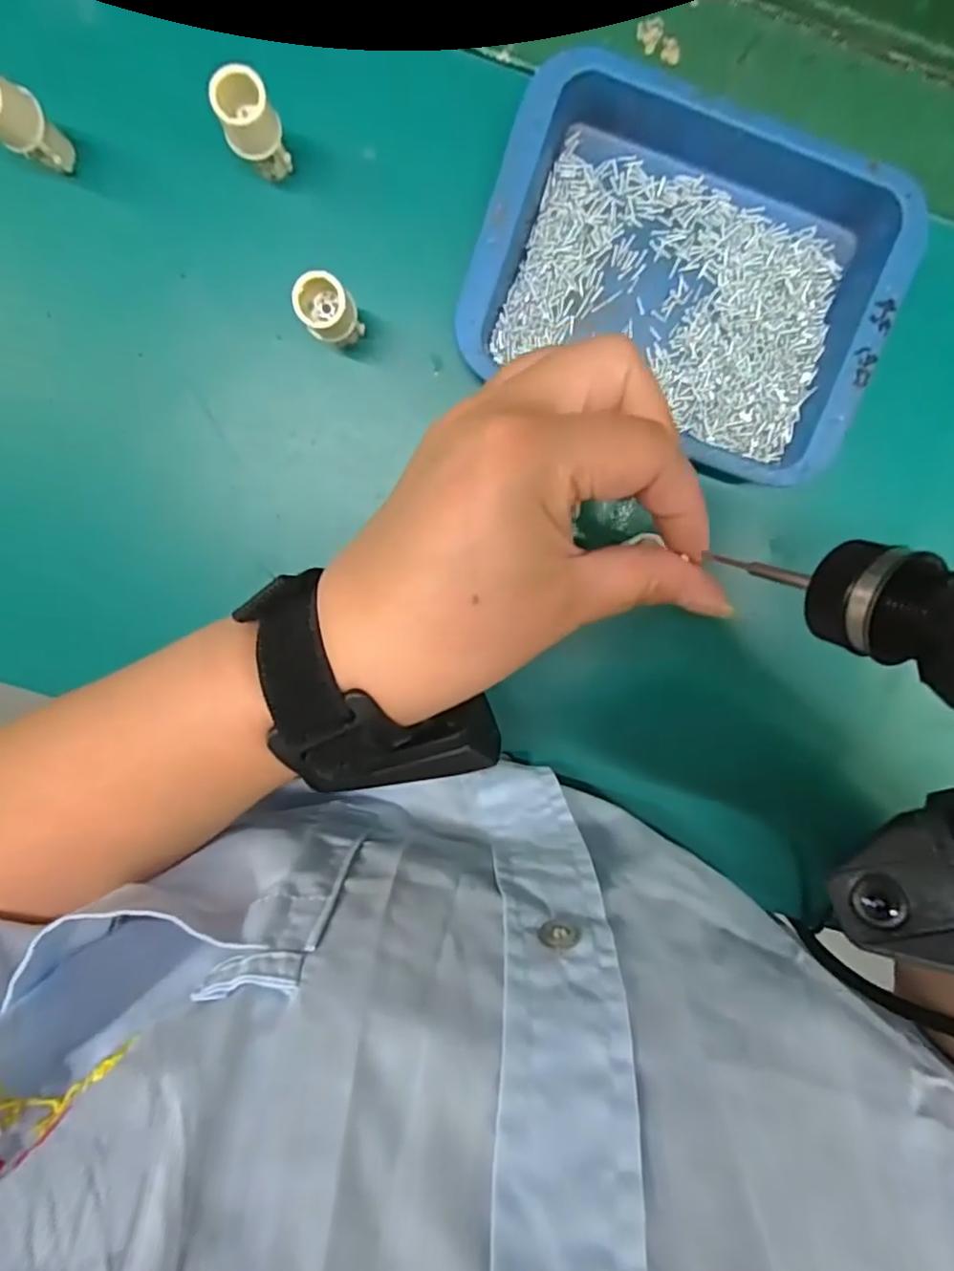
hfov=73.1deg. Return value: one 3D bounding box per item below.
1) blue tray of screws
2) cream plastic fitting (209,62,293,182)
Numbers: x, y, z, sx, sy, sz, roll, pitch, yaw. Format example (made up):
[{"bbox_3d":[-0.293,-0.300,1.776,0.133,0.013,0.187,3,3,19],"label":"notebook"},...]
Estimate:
[{"bbox_3d":[0.081,-0.140,0.249,0.156,0.027,0.126,17,96,-3],"label":"blue tray of screws"},{"bbox_3d":[-0.081,-0.185,0.238,0.019,0.043,0.018,0,98,-2],"label":"cream plastic fitting"}]

